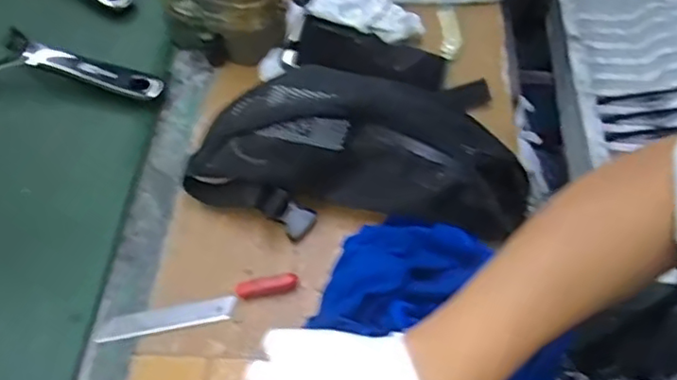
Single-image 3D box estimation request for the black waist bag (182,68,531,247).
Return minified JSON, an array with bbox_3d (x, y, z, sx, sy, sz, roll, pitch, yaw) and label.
[{"bbox_3d":[0.020,-0.050,0.551,0.289,0.081,0.174,6,56,1],"label":"black waist bag"}]

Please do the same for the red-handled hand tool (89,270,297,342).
[{"bbox_3d":[-0.109,0.094,0.491,0.156,0.011,0.023,-14,57,-10],"label":"red-handled hand tool"}]

